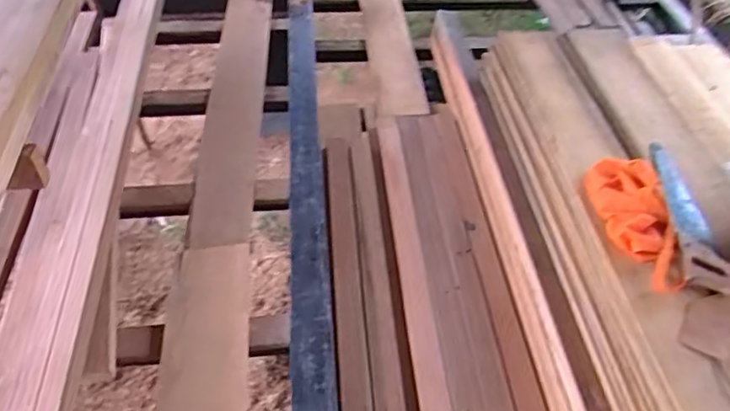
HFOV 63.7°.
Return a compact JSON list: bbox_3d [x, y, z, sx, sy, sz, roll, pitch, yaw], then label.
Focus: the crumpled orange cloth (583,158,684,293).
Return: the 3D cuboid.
[{"bbox_3d":[0.620,0.019,1.342,0.146,0.111,0.367,-5,45,-6],"label":"crumpled orange cloth"}]

